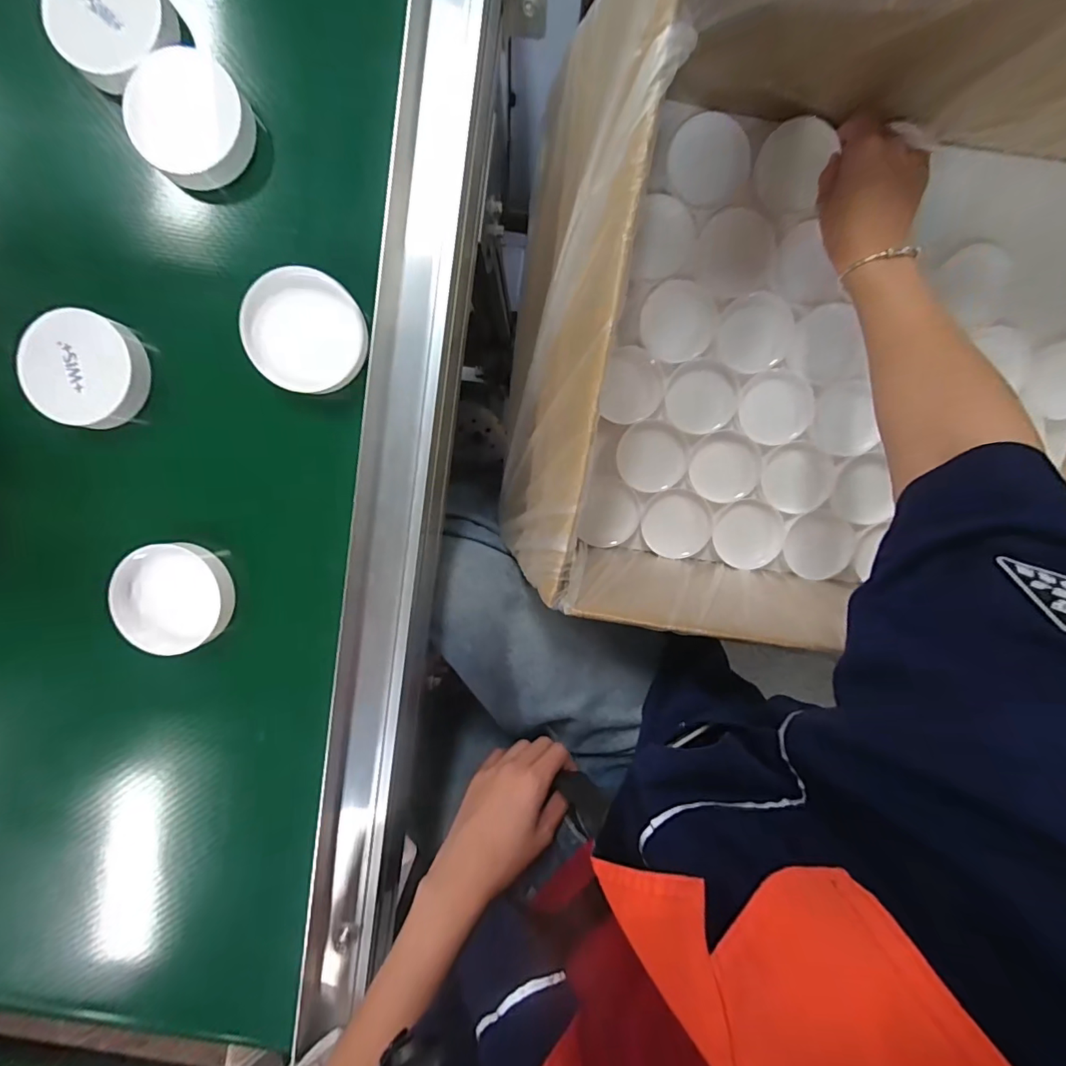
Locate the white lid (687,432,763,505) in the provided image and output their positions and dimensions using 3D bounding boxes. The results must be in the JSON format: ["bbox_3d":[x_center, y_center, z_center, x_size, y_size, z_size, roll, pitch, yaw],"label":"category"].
[{"bbox_3d":[0.207,-0.072,0.517,0.075,0.011,0.074,0,93,1],"label":"white lid"}]

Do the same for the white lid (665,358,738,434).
[{"bbox_3d":[0.177,-0.143,0.502,0.068,0.018,0.072,0,93,1],"label":"white lid"}]

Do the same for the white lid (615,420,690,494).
[{"bbox_3d":[0.129,-0.083,0.520,0.073,0.014,0.073,0,93,1],"label":"white lid"}]

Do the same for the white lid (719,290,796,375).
[{"bbox_3d":[0.228,-0.204,0.489,0.076,0.005,0.073,-2,115,-5],"label":"white lid"}]

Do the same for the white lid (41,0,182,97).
[{"bbox_3d":[-0.280,-0.341,0.314,0.074,0.022,0.065,-32,92,3],"label":"white lid"}]

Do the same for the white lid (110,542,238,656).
[{"bbox_3d":[-0.258,0.046,0.339,0.079,0.019,0.074,0,93,1],"label":"white lid"}]

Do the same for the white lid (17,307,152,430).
[{"bbox_3d":[-0.311,-0.113,0.332,0.074,0.021,0.074,0,93,1],"label":"white lid"}]

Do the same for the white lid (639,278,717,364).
[{"bbox_3d":[0.148,-0.216,0.490,0.073,0.007,0.075,-5,110,6],"label":"white lid"}]

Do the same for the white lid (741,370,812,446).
[{"bbox_3d":[0.255,-0.133,0.502,0.075,0.017,0.072,0,93,1],"label":"white lid"}]

